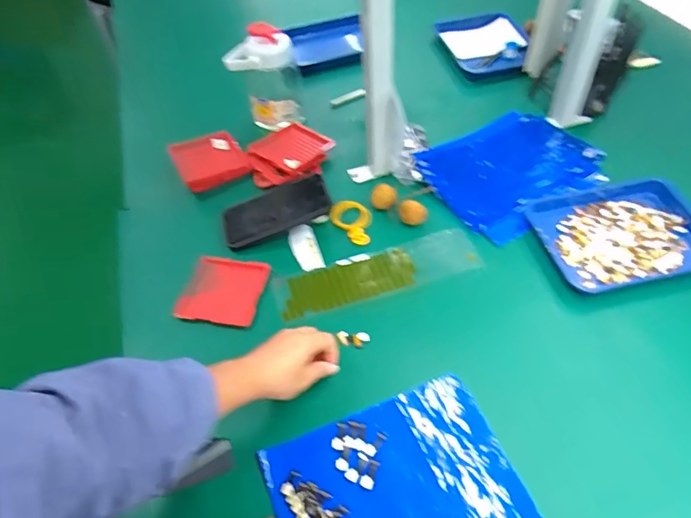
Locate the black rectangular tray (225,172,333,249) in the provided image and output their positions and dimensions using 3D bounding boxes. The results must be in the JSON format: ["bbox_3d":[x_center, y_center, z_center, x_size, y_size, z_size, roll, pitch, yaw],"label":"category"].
[{"bbox_3d":[-0.100,-0.069,0.702,0.155,0.017,0.073,-21,63,3],"label":"black rectangular tray"}]

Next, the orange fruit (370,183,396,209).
[{"bbox_3d":[0.057,-0.091,0.733,0.037,0.034,0.033,-1,51,5],"label":"orange fruit"}]

